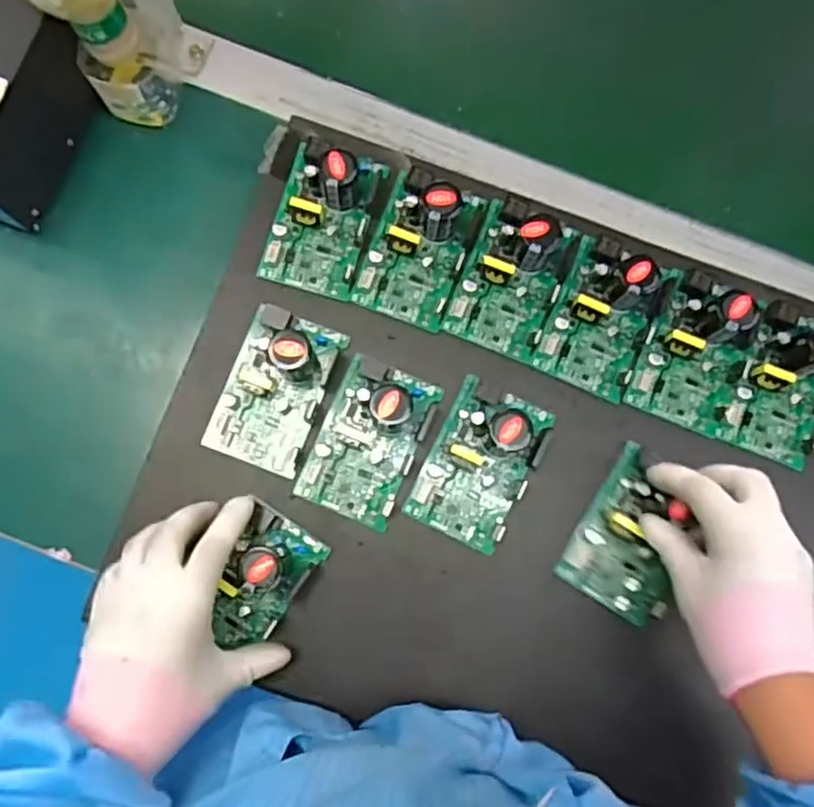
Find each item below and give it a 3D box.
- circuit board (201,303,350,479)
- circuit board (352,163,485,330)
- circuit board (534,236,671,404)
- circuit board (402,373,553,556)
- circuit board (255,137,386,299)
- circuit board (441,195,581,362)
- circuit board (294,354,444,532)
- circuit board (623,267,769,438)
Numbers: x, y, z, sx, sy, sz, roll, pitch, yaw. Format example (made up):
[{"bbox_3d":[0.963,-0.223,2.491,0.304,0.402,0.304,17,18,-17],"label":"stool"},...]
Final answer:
[{"bbox_3d":[-0.093,-0.013,0.475,0.066,0.042,0.109,22,81,1],"label":"circuit board"},{"bbox_3d":[0.011,-0.116,0.494,0.072,0.041,0.107,21,81,1],"label":"circuit board"},{"bbox_3d":[0.145,-0.065,0.489,0.071,0.043,0.107,24,81,2],"label":"circuit board"},{"bbox_3d":[0.052,0.040,0.471,0.070,0.042,0.109,26,81,2],"label":"circuit board"},{"bbox_3d":[-0.060,-0.140,0.495,0.074,0.043,0.111,16,81,0],"label":"circuit board"},{"bbox_3d":[0.079,-0.094,0.492,0.071,0.043,0.107,23,81,1],"label":"circuit board"},{"bbox_3d":[-0.026,0.025,0.476,0.068,0.034,0.110,24,81,2],"label":"circuit board"},{"bbox_3d":[0.213,-0.040,0.488,0.076,0.043,0.111,28,81,2],"label":"circuit board"}]

